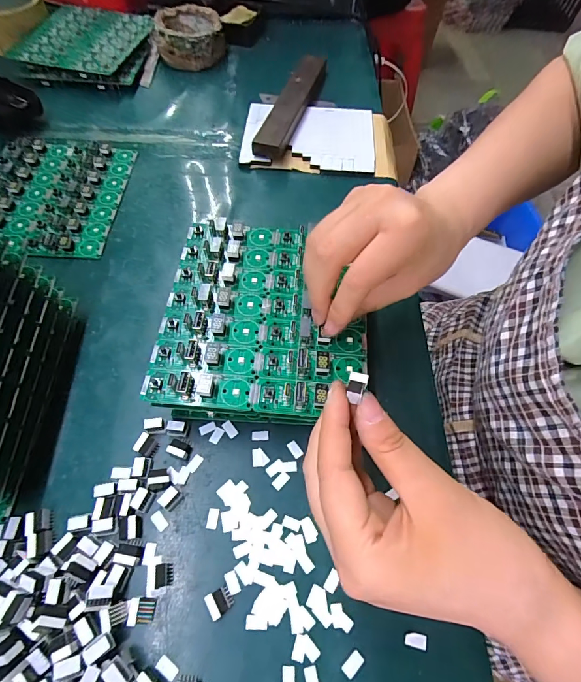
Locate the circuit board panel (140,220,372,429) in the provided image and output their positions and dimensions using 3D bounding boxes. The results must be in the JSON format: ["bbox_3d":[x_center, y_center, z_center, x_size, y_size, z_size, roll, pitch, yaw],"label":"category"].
[{"bbox_3d":[-0.018,-0.021,0.257,0.135,0.012,0.152,5,60,1],"label":"circuit board panel"}]

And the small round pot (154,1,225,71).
[{"bbox_3d":[-0.130,-0.397,0.497,0.083,0.048,0.083,1,60,-2],"label":"small round pot"}]

